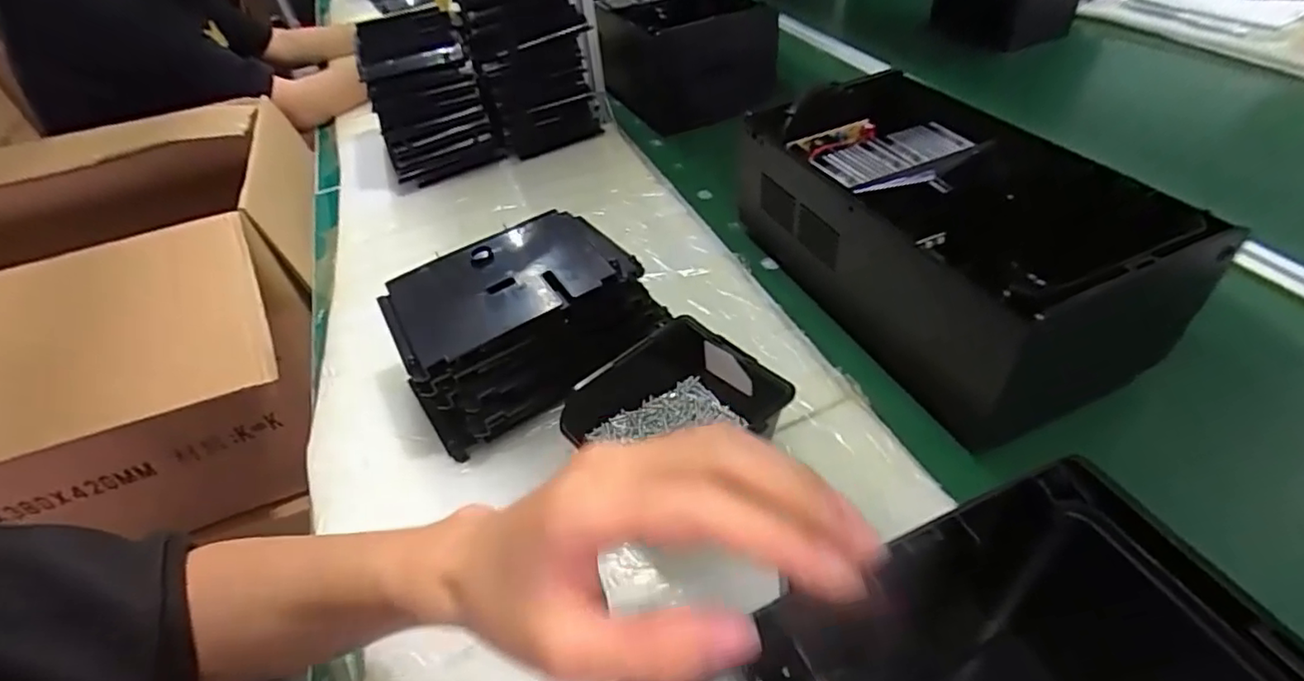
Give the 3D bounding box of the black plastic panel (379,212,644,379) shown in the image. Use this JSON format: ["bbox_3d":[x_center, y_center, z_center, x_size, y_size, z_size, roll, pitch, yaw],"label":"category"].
[{"bbox_3d":[-0.120,-0.049,0.511,0.199,0.022,0.120,-28,48,-20],"label":"black plastic panel"}]

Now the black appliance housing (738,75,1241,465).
[{"bbox_3d":[0.251,-0.099,0.536,0.210,0.128,0.344,-17,45,-10],"label":"black appliance housing"}]

